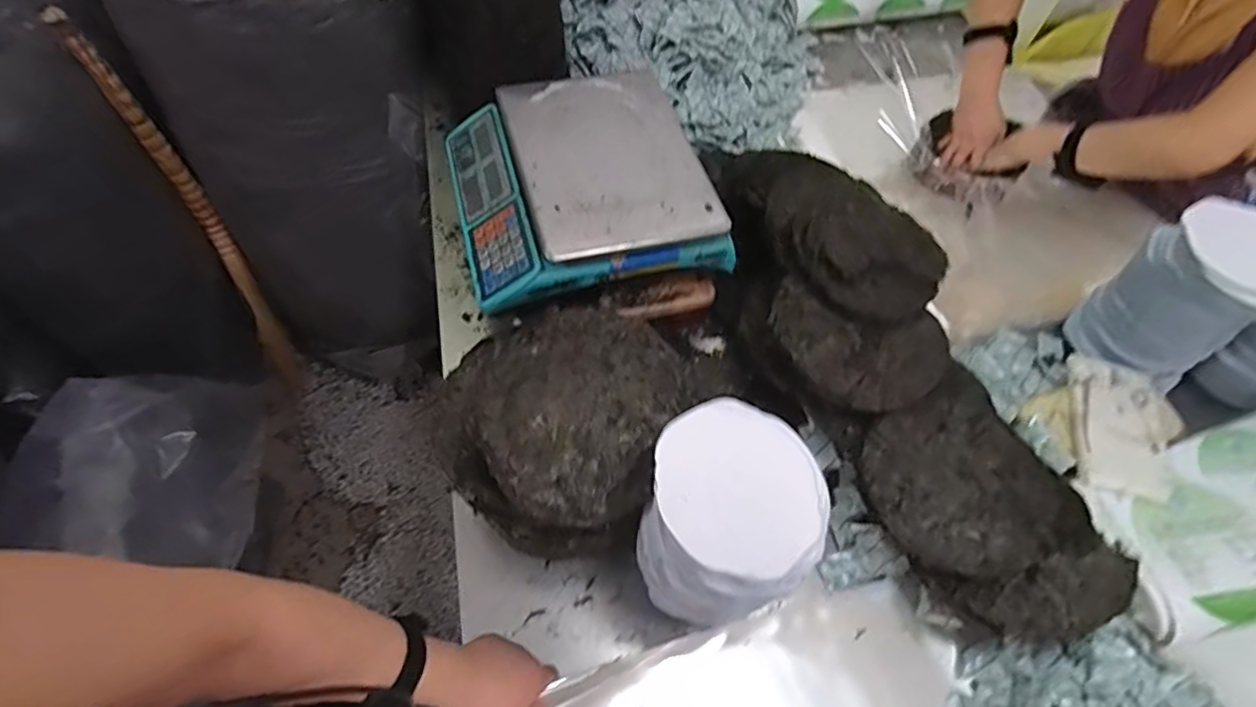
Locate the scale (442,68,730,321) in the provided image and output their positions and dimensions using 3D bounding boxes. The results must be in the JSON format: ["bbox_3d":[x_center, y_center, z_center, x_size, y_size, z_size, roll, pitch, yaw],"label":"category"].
[{"bbox_3d":[-0.065,-0.226,0.798,0.307,0.090,0.304,-13,60,-12],"label":"scale"}]

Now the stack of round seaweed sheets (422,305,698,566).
[{"bbox_3d":[-0.069,0.082,0.661,0.239,0.175,0.247,22,60,9],"label":"stack of round seaweed sheets"}]

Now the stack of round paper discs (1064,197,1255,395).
[{"bbox_3d":[0.710,-0.067,0.787,0.139,0.204,0.158,-32,66,-21],"label":"stack of round paper discs"}]

